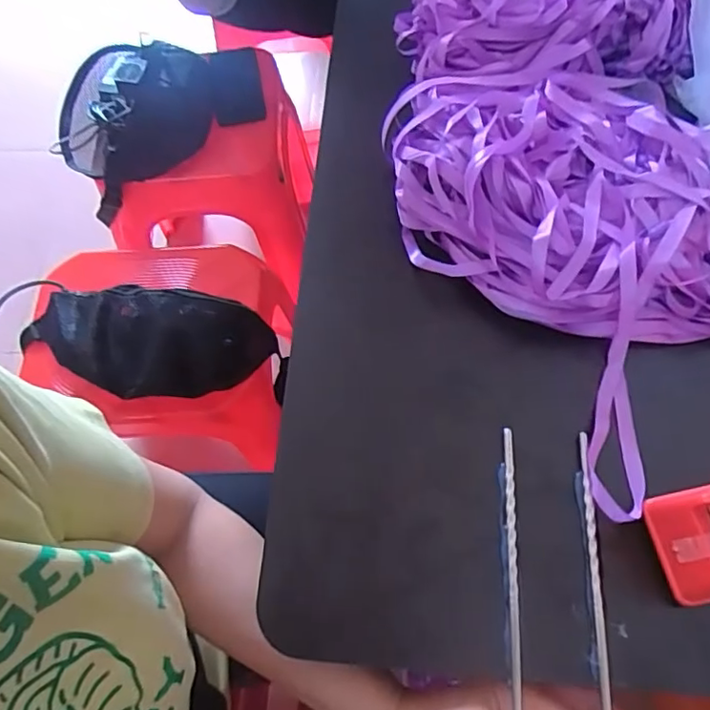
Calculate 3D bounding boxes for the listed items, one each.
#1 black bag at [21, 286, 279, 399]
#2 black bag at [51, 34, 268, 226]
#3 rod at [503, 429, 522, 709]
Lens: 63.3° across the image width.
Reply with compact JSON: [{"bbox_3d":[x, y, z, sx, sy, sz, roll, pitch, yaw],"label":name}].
[{"bbox_3d":[-0.236,-0.016,0.693,0.274,0.059,0.129,5,64,-11],"label":"black bag"},{"bbox_3d":[-0.300,-0.385,0.903,0.324,0.101,0.247,-18,65,-5],"label":"black bag"},{"bbox_3d":[0.093,0.150,0.337,0.007,0.008,0.220,3,66,4],"label":"rod"}]

